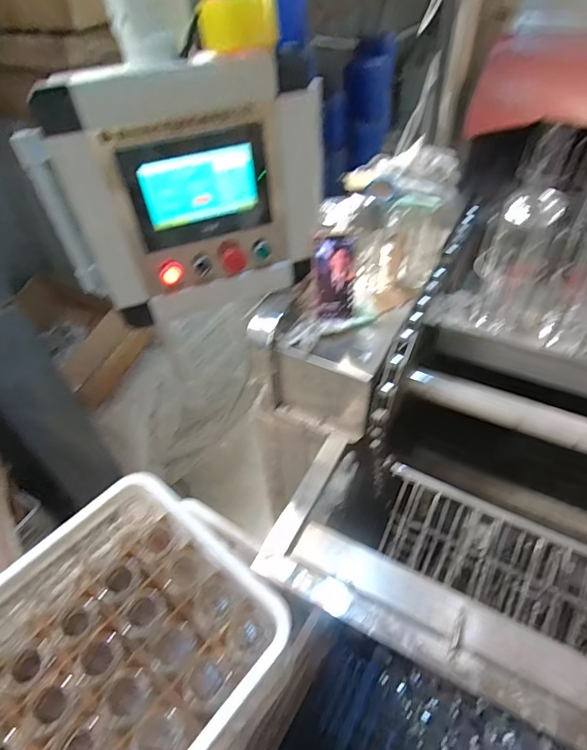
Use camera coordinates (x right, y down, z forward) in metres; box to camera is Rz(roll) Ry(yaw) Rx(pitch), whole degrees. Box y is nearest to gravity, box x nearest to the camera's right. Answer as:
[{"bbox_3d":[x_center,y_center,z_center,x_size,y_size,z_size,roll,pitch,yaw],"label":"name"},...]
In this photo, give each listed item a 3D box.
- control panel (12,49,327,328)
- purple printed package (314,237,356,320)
[{"bbox_3d":[-0.142,-0.272,0.657,0.424,0.334,0.099,-21,49,-16],"label":"control panel"},{"bbox_3d":[0.077,-0.173,0.773,0.071,0.144,0.008,-5,26,-5],"label":"purple printed package"}]

